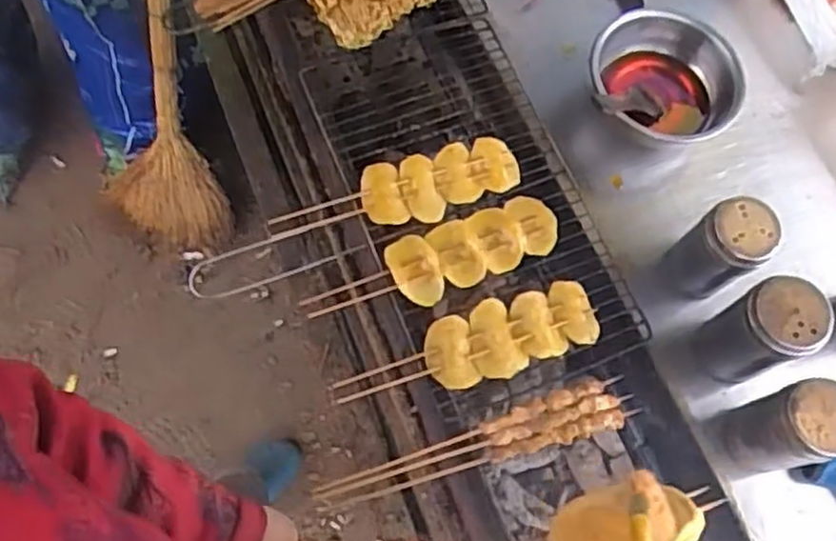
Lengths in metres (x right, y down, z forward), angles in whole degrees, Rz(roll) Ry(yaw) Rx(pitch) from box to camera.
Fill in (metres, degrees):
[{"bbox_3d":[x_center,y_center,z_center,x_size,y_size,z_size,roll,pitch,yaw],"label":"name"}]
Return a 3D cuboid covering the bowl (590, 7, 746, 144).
[{"bbox_3d":[0.247,-0.203,0.806,0.153,0.089,0.141,-3,67,-6],"label":"bowl"}]

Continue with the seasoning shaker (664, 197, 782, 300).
[{"bbox_3d":[0.288,-0.017,0.719,0.074,0.108,0.069,2,67,-4],"label":"seasoning shaker"}]

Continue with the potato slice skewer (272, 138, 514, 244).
[{"bbox_3d":[-0.022,-0.077,0.730,0.241,0.027,0.058,-12,69,-10],"label":"potato slice skewer"}]

